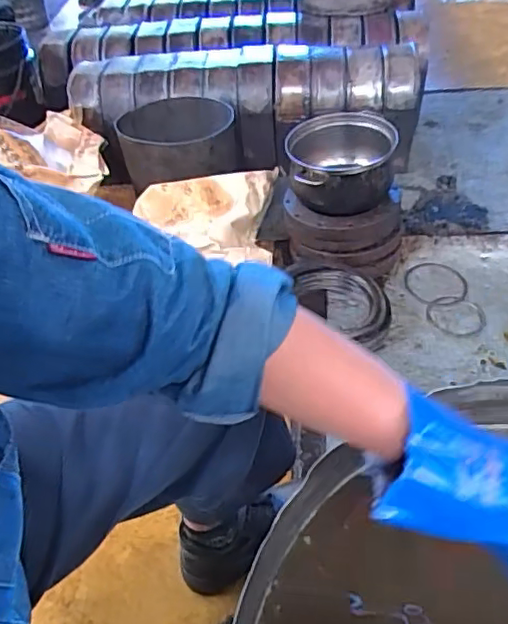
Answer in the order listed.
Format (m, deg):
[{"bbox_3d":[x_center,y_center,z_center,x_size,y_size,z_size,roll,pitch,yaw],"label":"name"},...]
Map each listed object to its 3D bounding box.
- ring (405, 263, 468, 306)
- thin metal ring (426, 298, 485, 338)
[{"bbox_3d":[0.384,-0.058,1.198,0.125,0.007,0.116,-4,52,6],"label":"ring"},{"bbox_3d":[0.404,0.011,1.132,0.114,0.009,0.107,-3,46,3],"label":"thin metal ring"}]

